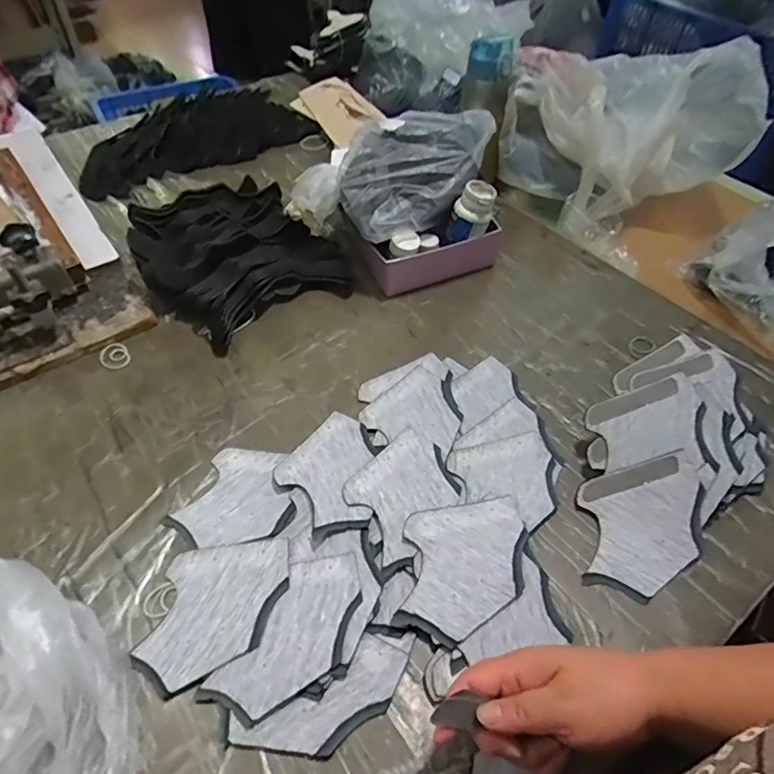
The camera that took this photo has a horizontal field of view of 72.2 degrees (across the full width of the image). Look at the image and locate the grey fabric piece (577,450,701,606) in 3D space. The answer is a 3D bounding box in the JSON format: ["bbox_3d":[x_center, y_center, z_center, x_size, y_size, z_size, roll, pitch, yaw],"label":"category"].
[{"bbox_3d":[0.230,0.123,0.480,0.099,0.012,0.124,-1,63,13],"label":"grey fabric piece"}]

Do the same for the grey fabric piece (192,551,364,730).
[{"bbox_3d":[-0.072,0.196,0.423,0.074,0.009,0.140,26,54,19],"label":"grey fabric piece"}]

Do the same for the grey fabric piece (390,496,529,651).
[{"bbox_3d":[0.065,0.151,0.457,0.100,0.006,0.126,5,50,7],"label":"grey fabric piece"}]

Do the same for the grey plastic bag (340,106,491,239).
[{"bbox_3d":[0.041,-0.280,0.677,0.214,0.091,0.116,-26,55,-22],"label":"grey plastic bag"}]

